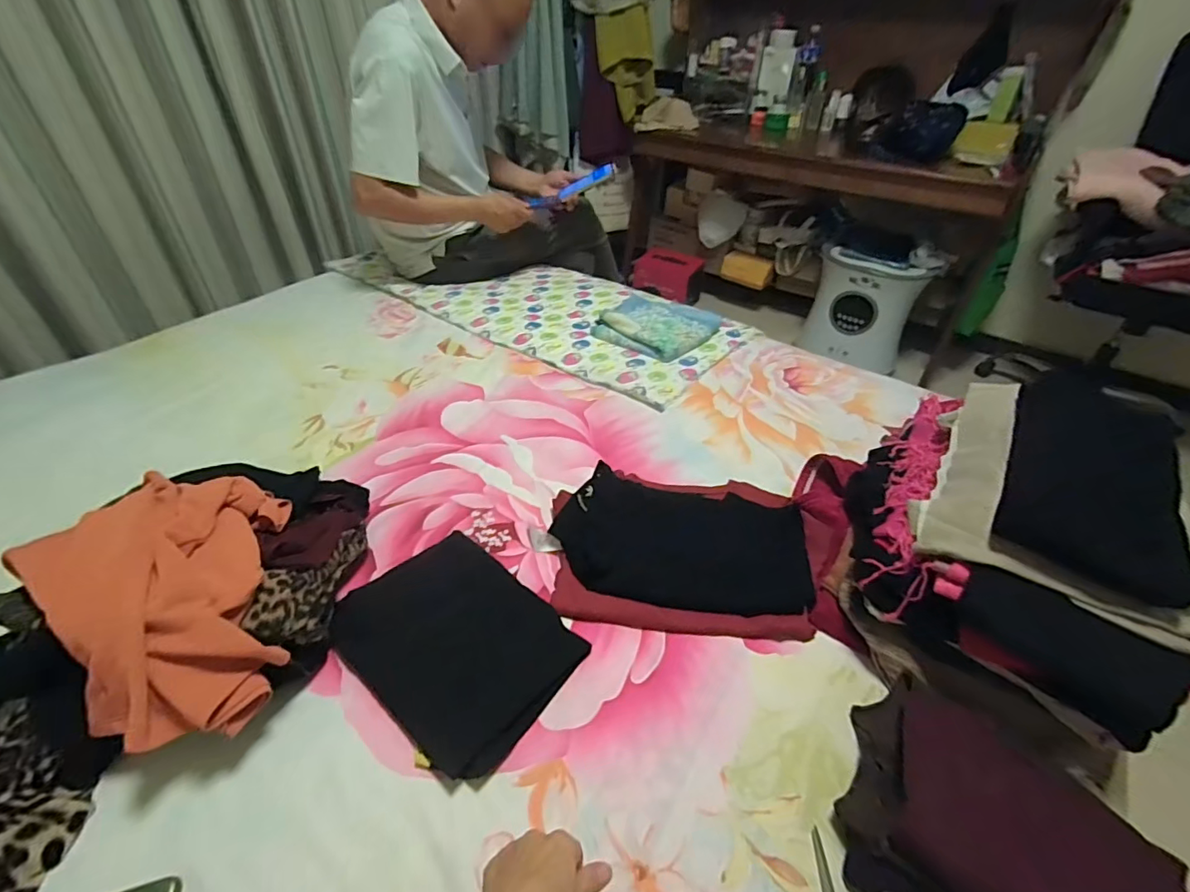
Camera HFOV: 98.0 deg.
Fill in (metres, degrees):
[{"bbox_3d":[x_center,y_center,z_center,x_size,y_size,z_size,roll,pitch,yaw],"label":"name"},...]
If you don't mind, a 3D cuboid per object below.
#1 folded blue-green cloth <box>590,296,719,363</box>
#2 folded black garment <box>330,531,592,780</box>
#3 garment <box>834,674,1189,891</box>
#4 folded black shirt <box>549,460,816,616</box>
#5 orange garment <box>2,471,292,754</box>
[{"bbox_3d":[0.142,-0.275,1.150,0.218,0.044,0.225,31,49,30],"label":"folded blue-green cloth"},{"bbox_3d":[-0.164,0.222,0.612,0.274,0.019,0.201,29,48,29],"label":"folded black garment"},{"bbox_3d":[0.370,0.364,0.456,0.275,0.075,0.200,26,47,26],"label":"garment"},{"bbox_3d":[0.119,0.120,0.705,0.323,0.051,0.190,8,42,8],"label":"folded black shirt"},{"bbox_3d":[-0.435,0.149,0.521,0.198,0.096,0.270,-14,43,-16],"label":"orange garment"}]

